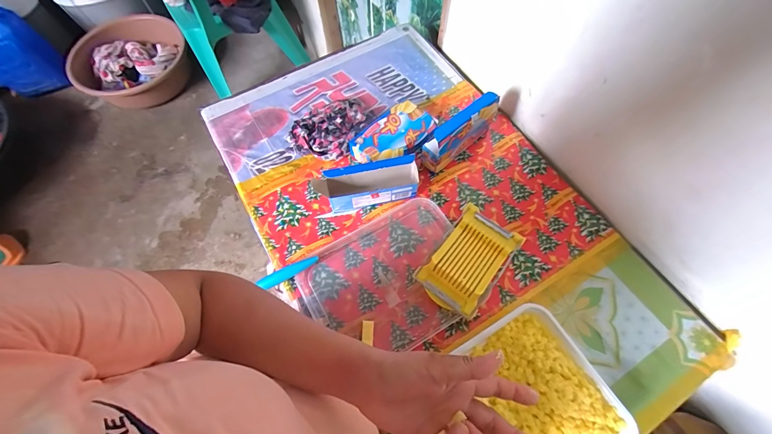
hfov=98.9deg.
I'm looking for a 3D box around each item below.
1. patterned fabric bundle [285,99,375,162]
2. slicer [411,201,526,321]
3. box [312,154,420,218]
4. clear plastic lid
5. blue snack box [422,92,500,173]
[{"bbox_3d":[-0.120,-0.206,0.743,0.196,0.049,0.137,-41,72,-17],"label":"patterned fabric bundle"},{"bbox_3d":[0.151,0.077,0.600,0.116,0.055,0.184,36,70,15],"label":"slicer"},{"bbox_3d":[-0.038,-0.066,0.642,0.200,0.111,0.056,-11,66,-5],"label":"box"},{"bbox_3d":[0.012,0.116,0.614,0.301,0.013,0.235,-29,69,-13],"label":"clear plastic lid"},{"bbox_3d":[0.156,-0.175,0.692,0.187,0.111,0.046,-37,71,-15],"label":"blue snack box"}]

